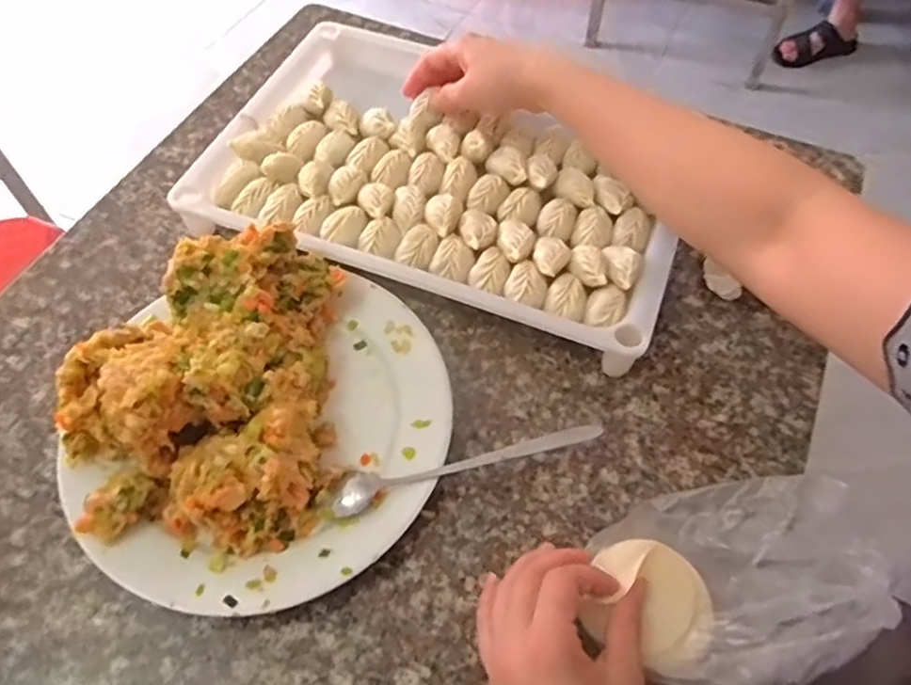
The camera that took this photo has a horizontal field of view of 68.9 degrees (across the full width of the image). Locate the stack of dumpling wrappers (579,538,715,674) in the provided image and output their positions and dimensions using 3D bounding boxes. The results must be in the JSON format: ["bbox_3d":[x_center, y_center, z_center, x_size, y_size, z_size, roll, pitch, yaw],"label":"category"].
[{"bbox_3d":[0.108,0.142,0.366,0.066,0.022,0.066,22,60,13],"label":"stack of dumpling wrappers"}]

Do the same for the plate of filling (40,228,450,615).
[{"bbox_3d":[-0.121,0.040,0.422,0.218,0.091,0.234,0,57,0],"label":"plate of filling"}]

